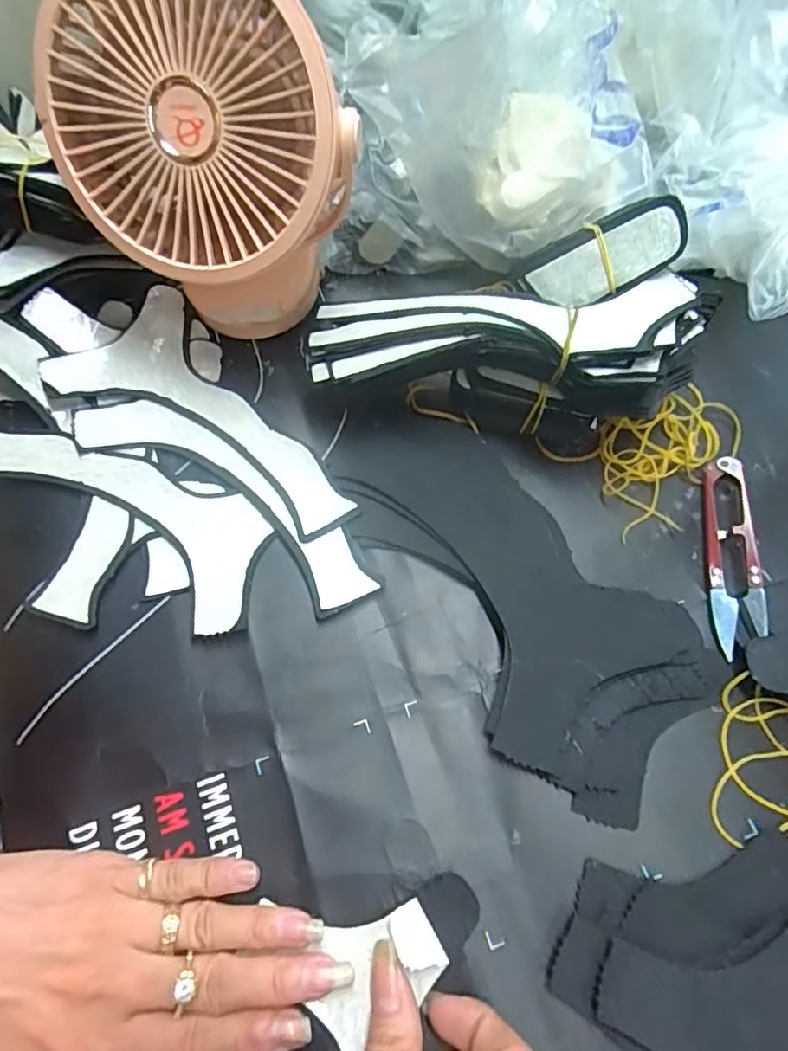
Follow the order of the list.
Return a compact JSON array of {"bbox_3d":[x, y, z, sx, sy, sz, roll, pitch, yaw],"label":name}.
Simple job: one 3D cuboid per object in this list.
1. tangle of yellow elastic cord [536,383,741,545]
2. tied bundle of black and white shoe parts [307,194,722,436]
[{"bbox_3d":[0.144,-0.039,0.312,0.103,0.012,0.067,-25,69,-9],"label":"tangle of yellow elastic cord"},{"bbox_3d":[0.067,-0.093,0.299,0.221,0.079,0.082,-3,67,0],"label":"tied bundle of black and white shoe parts"}]

